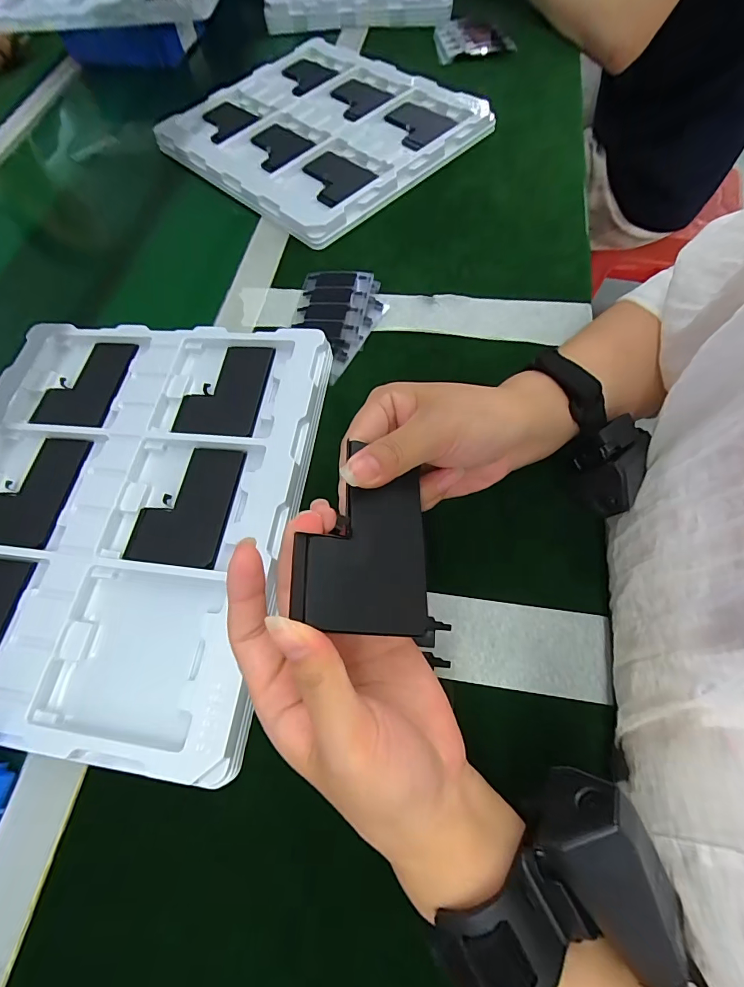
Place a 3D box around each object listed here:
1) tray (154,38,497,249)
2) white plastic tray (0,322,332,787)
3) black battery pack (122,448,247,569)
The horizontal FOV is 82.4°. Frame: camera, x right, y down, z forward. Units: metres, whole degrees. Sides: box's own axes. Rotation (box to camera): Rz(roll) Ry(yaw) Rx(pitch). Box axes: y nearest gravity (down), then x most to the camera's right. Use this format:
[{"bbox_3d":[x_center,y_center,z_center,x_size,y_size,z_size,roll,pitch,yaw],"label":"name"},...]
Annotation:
[{"bbox_3d":[-0.070,-0.451,0.513,0.331,0.018,0.304,41,73,18],"label":"tray"},{"bbox_3d":[-0.197,0.001,0.310,0.287,0.021,0.316,6,66,5],"label":"white plastic tray"},{"bbox_3d":[-0.133,0.008,0.308,0.064,0.011,0.089,6,66,5],"label":"black battery pack"}]

